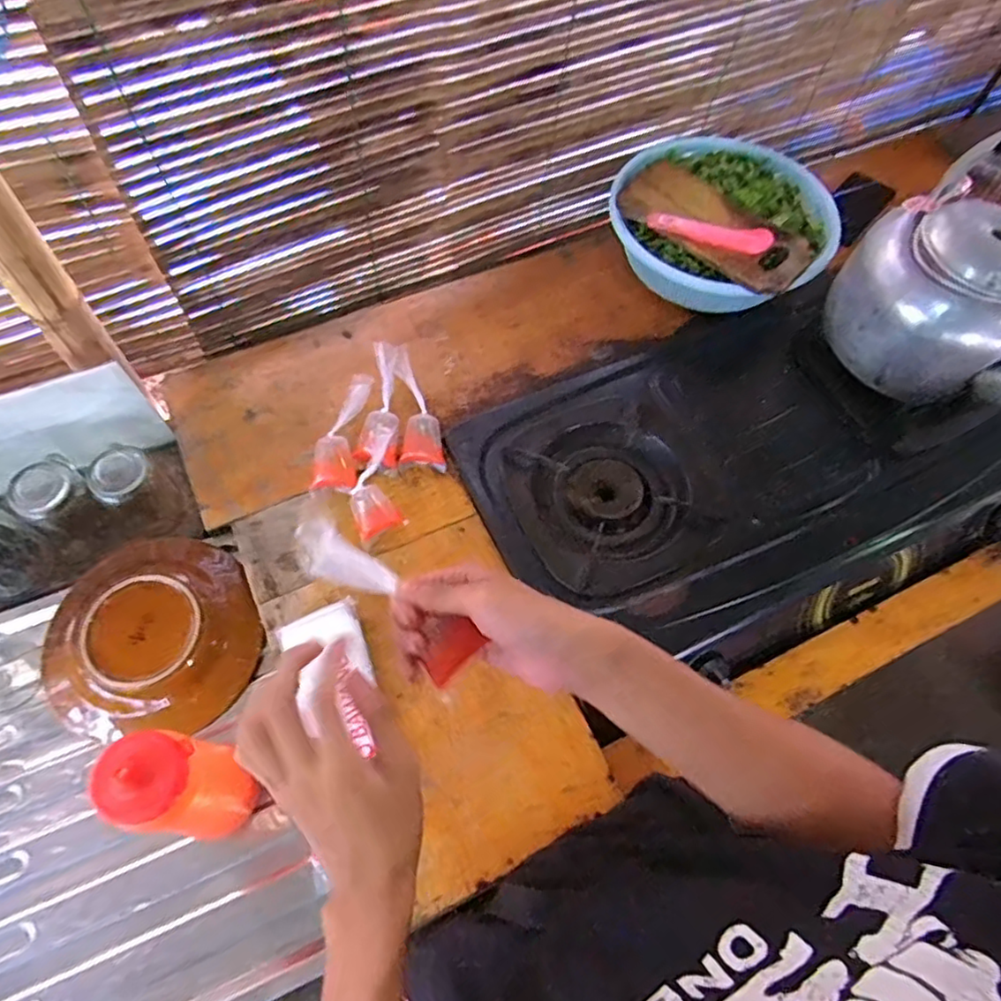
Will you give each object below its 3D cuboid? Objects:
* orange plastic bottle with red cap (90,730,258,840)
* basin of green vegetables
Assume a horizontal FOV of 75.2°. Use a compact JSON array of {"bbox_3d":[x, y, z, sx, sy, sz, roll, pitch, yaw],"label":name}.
[{"bbox_3d":[-0.248,0.227,0.513,0.057,0.176,0.068,11,63,3],"label":"orange plastic bottle with red cap"},{"bbox_3d":[0.291,-0.359,0.838,0.276,0.093,0.266,1,63,-2],"label":"basin of green vegetables"}]

